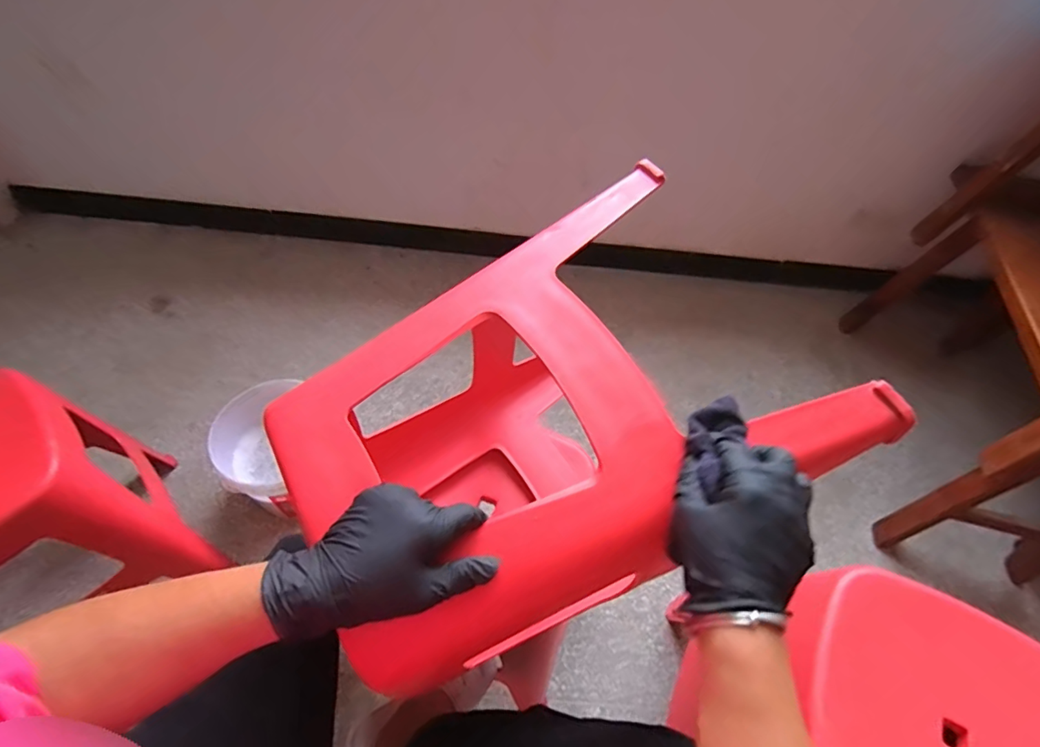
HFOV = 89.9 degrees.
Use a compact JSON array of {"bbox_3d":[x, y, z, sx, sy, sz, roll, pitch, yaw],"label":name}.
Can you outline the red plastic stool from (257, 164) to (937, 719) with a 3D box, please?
[{"bbox_3d":[0.014,0.091,0.573,0.445,0.356,0.349,-23,60,-20],"label":"red plastic stool"}]

